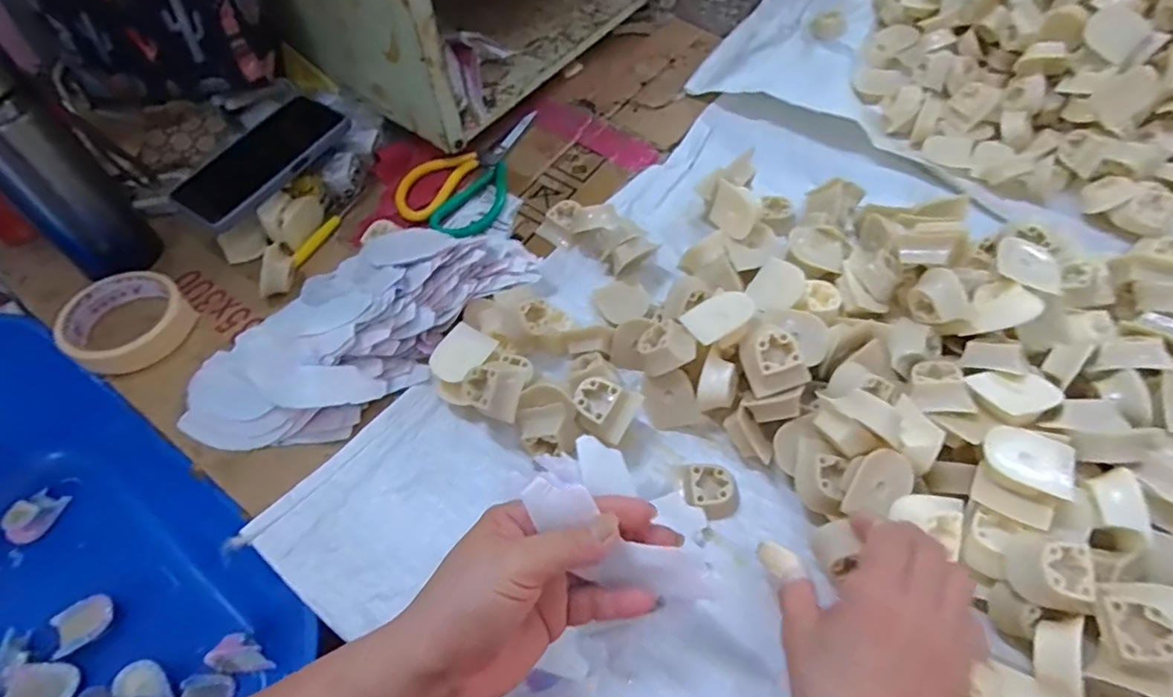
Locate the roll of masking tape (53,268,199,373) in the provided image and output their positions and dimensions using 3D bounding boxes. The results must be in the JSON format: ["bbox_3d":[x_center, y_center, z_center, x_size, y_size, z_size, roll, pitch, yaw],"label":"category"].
[{"bbox_3d":[-0.396,-0.023,0.492,0.090,0.038,0.090,-31,61,-16],"label":"roll of masking tape"}]

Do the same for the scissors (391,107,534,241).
[{"bbox_3d":[-0.110,-0.190,0.591,0.100,0.021,0.192,27,63,19],"label":"scissors"}]

